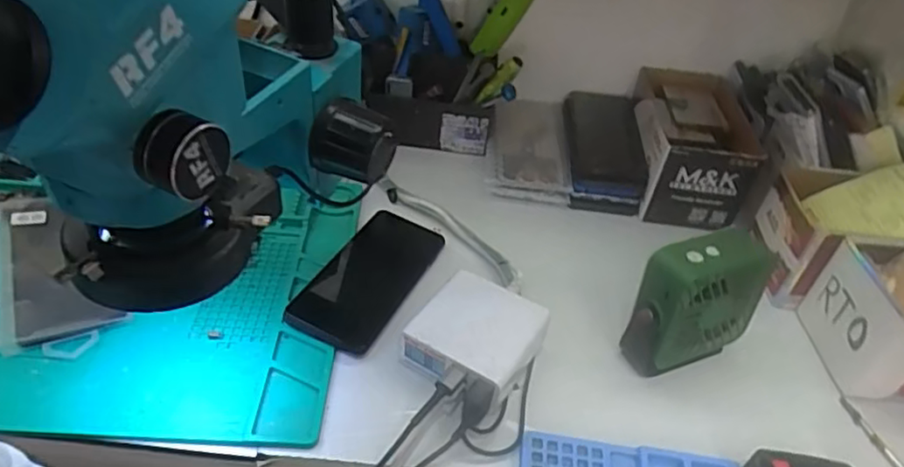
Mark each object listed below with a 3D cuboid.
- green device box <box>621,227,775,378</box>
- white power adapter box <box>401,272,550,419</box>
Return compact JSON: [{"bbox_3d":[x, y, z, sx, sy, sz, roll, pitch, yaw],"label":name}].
[{"bbox_3d":[0.187,0.055,0.481,0.104,0.107,0.043,-14,45,-21],"label":"green device box"},{"bbox_3d":[0.020,0.079,0.473,0.081,0.034,0.092,29,46,24],"label":"white power adapter box"}]

